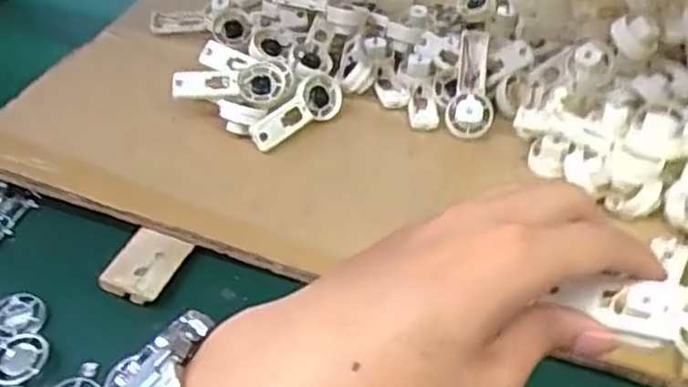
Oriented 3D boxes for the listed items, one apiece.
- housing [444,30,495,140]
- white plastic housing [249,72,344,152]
[{"bbox_3d":[0.112,-0.095,0.607,0.038,0.023,0.092,5,81,8],"label":"housing"},{"bbox_3d":[-0.039,-0.068,0.606,0.096,0.037,0.011,-44,16,-29],"label":"white plastic housing"}]

